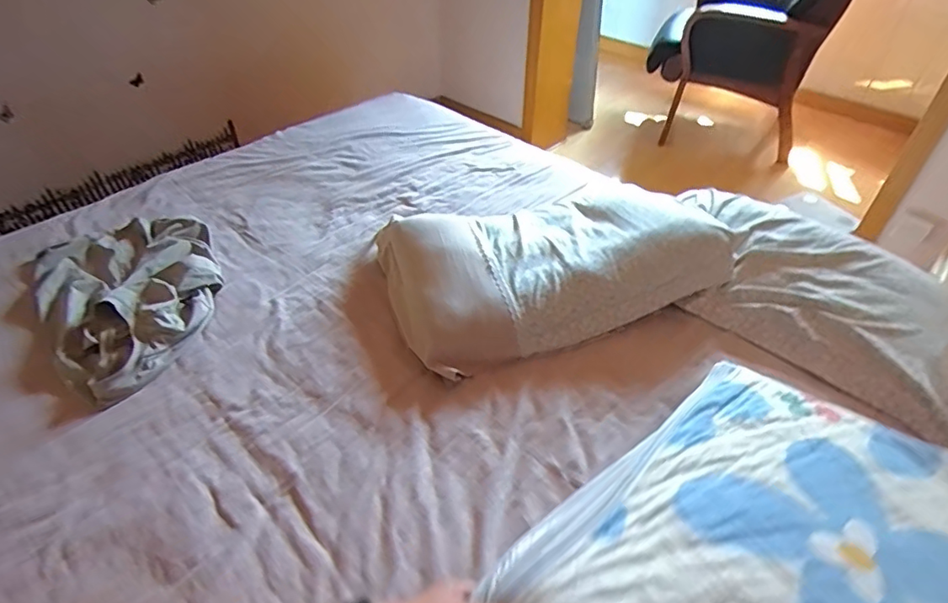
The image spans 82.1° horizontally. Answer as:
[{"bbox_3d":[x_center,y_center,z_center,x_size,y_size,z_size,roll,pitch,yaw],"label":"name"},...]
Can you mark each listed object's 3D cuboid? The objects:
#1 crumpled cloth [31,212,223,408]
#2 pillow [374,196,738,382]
[{"bbox_3d":[-0.740,-0.033,1.196,0.368,0.062,0.555,-29,51,-27],"label":"crumpled cloth"},{"bbox_3d":[0.164,-0.130,1.245,0.740,0.134,0.494,-15,46,-15],"label":"pillow"}]

